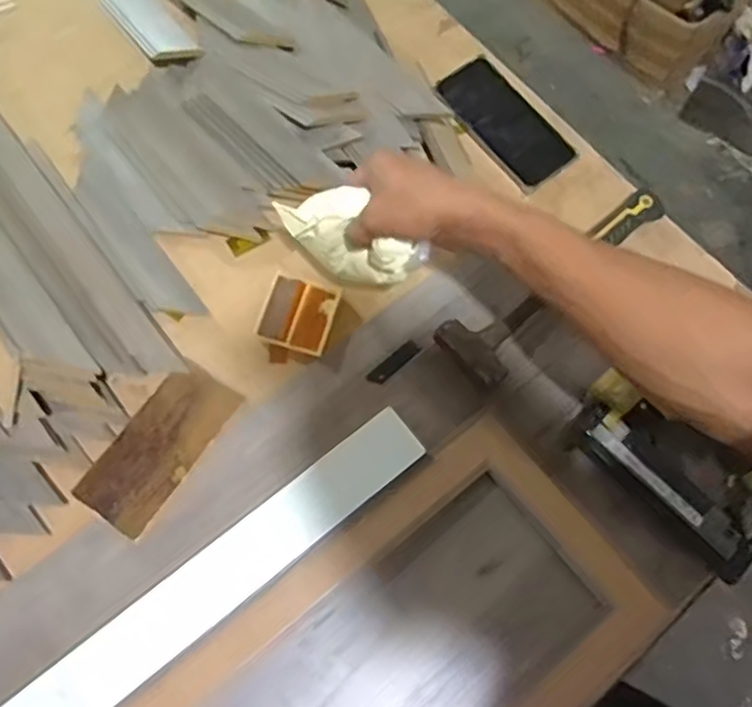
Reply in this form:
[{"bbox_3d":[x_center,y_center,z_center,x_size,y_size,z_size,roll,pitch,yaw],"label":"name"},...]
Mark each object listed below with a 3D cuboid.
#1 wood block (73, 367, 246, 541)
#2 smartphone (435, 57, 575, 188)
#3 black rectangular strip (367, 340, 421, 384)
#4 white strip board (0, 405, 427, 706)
[{"bbox_3d":[-0.188,0.081,0.570,0.070,0.021,0.149,30,71,7],"label":"wood block"},{"bbox_3d":[0.140,-0.254,0.702,0.077,0.014,0.164,-33,76,-14],"label":"smartphone"},{"bbox_3d":[0.017,0.009,0.607,0.055,0.006,0.015,-39,74,1],"label":"black rectangular strip"},{"bbox_3d":[-0.148,0.200,0.526,0.447,0.020,0.055,-37,74,-15],"label":"white strip board"}]

